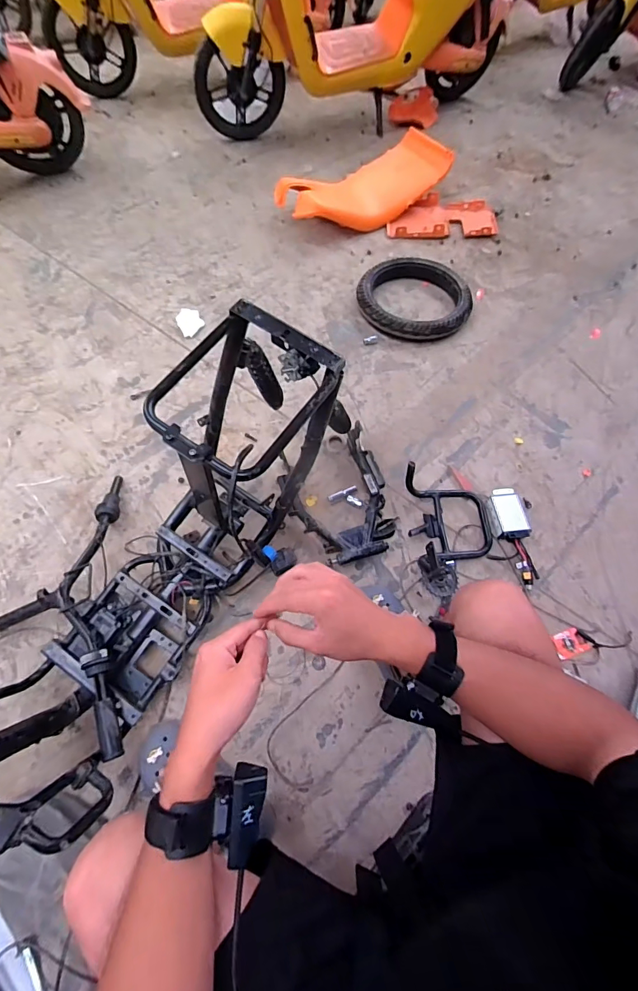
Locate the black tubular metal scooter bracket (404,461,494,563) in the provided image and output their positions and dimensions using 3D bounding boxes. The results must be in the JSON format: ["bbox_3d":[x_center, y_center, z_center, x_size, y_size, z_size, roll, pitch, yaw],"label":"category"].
[{"bbox_3d":[0.312,0.056,0.973,0.202,0.104,0.256,1,62,-2],"label":"black tubular metal scooter bracket"}]

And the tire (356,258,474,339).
[{"bbox_3d":[0.306,-0.633,1.355,0.350,0.069,0.327,38,67,16],"label":"tire"}]

